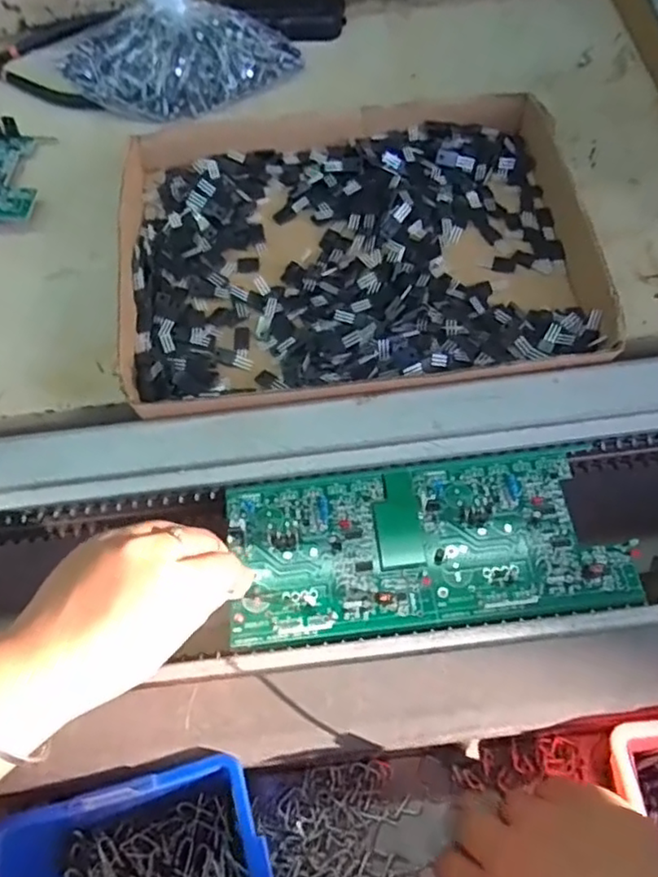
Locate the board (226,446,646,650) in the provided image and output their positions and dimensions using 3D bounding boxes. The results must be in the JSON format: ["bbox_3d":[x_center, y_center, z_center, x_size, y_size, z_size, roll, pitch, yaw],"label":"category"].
[{"bbox_3d":[0.053,0.057,0.360,0.212,0.010,0.092,-5,66,1],"label":"board"}]

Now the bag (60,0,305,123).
[{"bbox_3d":[-0.116,-0.310,0.506,0.181,0.073,0.083,-6,64,1],"label":"bag"}]

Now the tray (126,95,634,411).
[{"bbox_3d":[0.019,-0.134,0.448,0.314,0.031,0.239,-7,65,0],"label":"tray"}]

